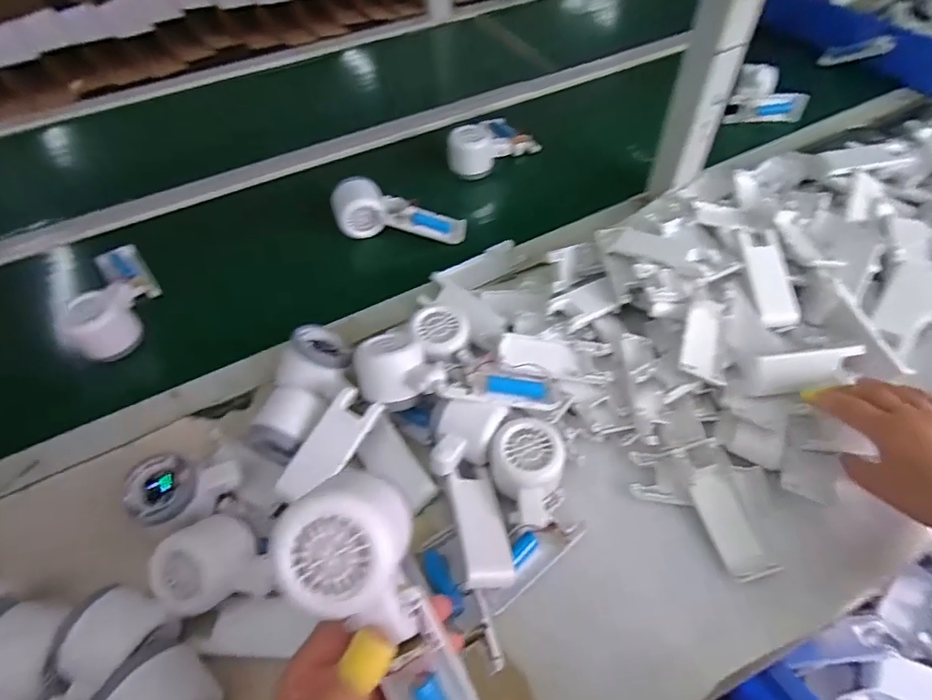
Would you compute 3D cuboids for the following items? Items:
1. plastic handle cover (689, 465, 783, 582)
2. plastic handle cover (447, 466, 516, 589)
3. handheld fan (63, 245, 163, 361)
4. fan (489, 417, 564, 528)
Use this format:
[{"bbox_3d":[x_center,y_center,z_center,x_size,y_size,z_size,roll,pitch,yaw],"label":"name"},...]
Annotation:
[{"bbox_3d":[0.212,0.138,0.410,0.034,0.020,0.085,-12,53,-7],"label":"plastic handle cover"},{"bbox_3d":[0.010,0.139,0.404,0.041,0.015,0.093,3,48,-21],"label":"plastic handle cover"},{"bbox_3d":[-0.387,-0.072,0.563,0.057,0.078,0.188,-17,53,-11],"label":"handheld fan"},{"bbox_3d":[0.052,0.100,0.414,0.060,0.044,0.081,-12,53,-7],"label":"fan"}]

